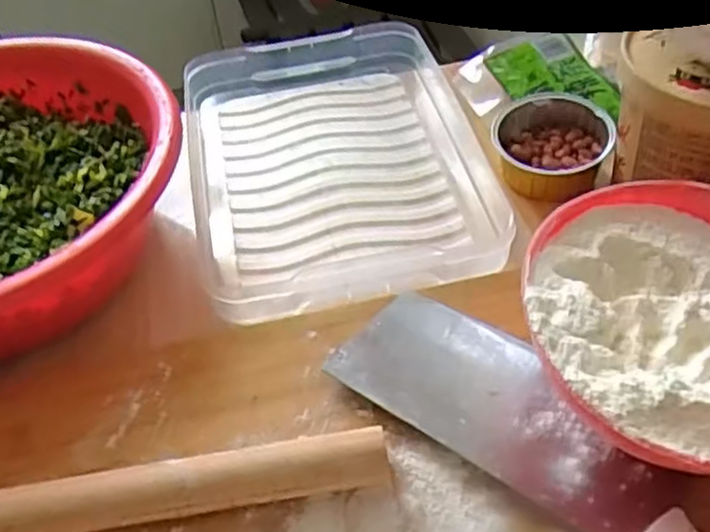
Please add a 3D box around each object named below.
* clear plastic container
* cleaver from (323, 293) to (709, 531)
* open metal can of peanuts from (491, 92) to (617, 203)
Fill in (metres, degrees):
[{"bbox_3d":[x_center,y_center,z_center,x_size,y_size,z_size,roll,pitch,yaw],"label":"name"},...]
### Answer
[{"bbox_3d":[-0.011,-0.083,0.548,0.210,0.042,0.283,-11,45,-6],"label":"clear plastic container"},{"bbox_3d":[0.122,0.092,0.350,0.288,0.017,0.079,28,54,29],"label":"cleaver"},{"bbox_3d":[0.138,-0.086,0.525,0.079,0.034,0.079,-3,46,3],"label":"open metal can of peanuts"}]

